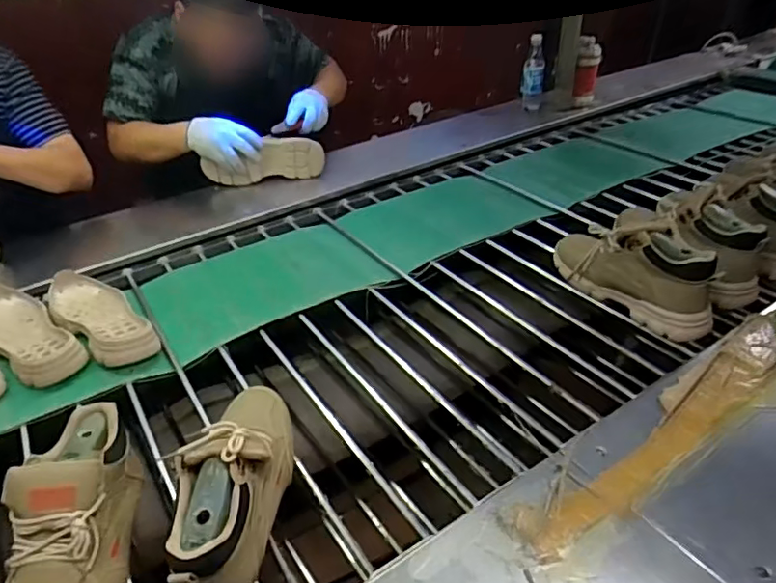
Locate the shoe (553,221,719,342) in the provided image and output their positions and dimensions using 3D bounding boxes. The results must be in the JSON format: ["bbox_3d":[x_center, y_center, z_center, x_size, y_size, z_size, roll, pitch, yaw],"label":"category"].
[{"bbox_3d":[0.383,-0.047,0.896,0.089,0.132,0.268,-17,38,-19],"label":"shoe"}]

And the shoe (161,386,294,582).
[{"bbox_3d":[-0.161,0.190,0.603,0.086,0.113,0.259,-1,36,3],"label":"shoe"}]

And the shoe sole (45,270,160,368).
[{"bbox_3d":[-0.479,0.043,0.938,0.113,0.055,0.269,-28,43,-30],"label":"shoe sole"}]

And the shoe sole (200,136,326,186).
[{"bbox_3d":[-0.293,-0.307,1.341,0.279,0.098,0.033,-5,36,-3],"label":"shoe sole"}]

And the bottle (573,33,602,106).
[{"bbox_3d":[0.585,-0.645,1.661,0.067,0.183,0.064,10,38,17],"label":"bottle"}]

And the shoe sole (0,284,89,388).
[{"bbox_3d":[-0.592,0.070,0.917,0.277,0.061,0.110,24,43,39],"label":"shoe sole"}]

